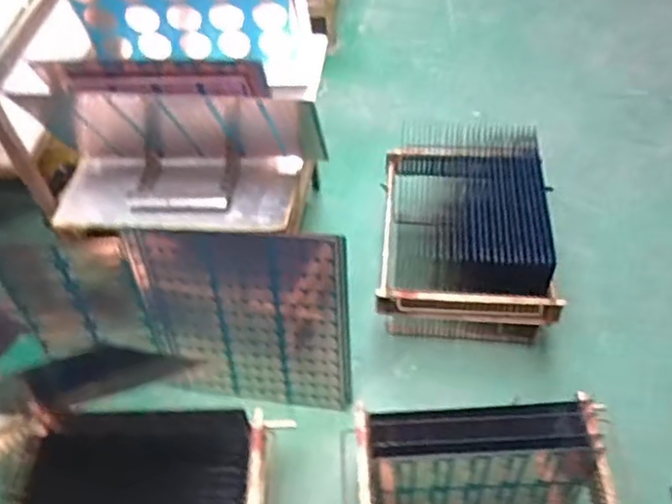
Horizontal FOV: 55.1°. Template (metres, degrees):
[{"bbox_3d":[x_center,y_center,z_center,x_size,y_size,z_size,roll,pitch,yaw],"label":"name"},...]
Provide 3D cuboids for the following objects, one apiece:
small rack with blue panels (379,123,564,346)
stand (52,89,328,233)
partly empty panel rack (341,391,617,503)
[{"bbox_3d":[0.344,-0.057,1.737,0.435,0.368,0.582,1,51,5],"label":"small rack with blue panels"},{"bbox_3d":[-0.311,-0.198,1.233,0.533,0.279,0.187,2,51,6],"label":"stand"},{"bbox_3d":[0.268,0.524,1.228,0.497,0.320,0.375,-3,51,2],"label":"partly empty panel rack"}]

